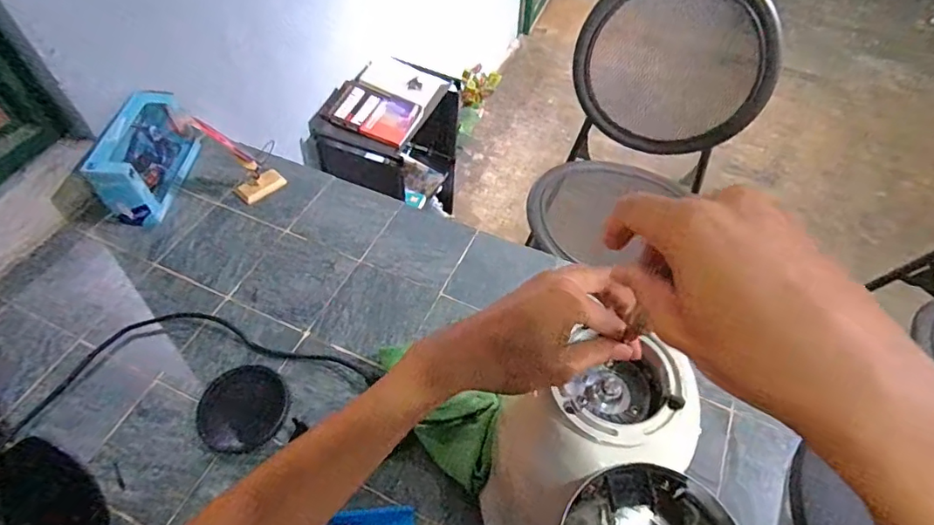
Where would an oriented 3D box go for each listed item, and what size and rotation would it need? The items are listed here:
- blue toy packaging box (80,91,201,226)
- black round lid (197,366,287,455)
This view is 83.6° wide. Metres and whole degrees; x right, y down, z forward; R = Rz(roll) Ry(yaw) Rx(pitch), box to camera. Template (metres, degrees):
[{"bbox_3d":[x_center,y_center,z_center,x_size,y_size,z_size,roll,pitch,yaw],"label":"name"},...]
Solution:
[{"bbox_3d":[-0.560,-0.190,0.919,0.083,0.124,0.235,3,53,2],"label":"blue toy packaging box"},{"bbox_3d":[-0.300,0.193,0.696,0.109,0.019,0.109,0,53,0],"label":"black round lid"}]

